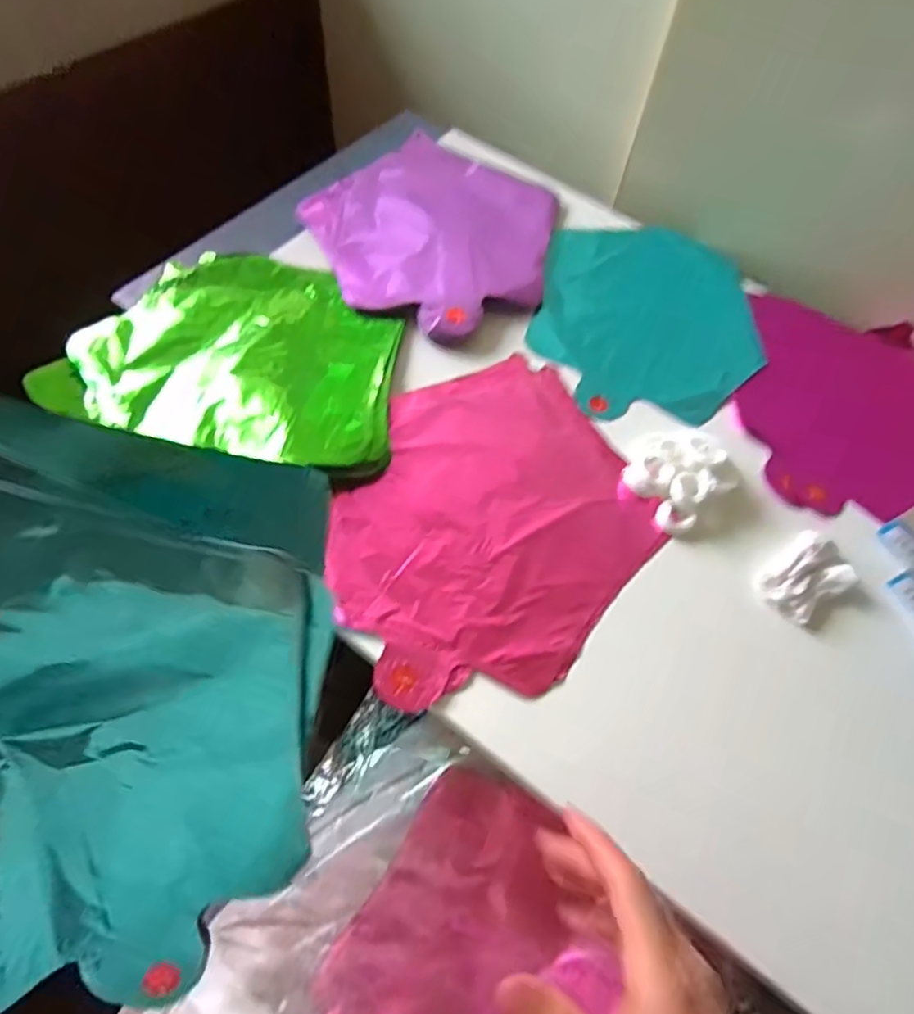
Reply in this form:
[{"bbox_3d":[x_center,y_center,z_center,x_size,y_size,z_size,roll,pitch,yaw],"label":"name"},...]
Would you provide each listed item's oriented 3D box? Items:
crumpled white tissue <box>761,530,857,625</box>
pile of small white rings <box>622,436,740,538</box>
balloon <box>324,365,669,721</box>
[{"bbox_3d":[0.243,0.046,0.433,0.067,0.017,0.043,-33,69,-21],"label":"crumpled white tissue"},{"bbox_3d":[0.157,-0.024,0.459,0.064,0.030,0.071,-38,71,-23],"label":"pile of small white rings"},{"bbox_3d":[0.021,0.007,0.444,0.237,0.008,0.224,-28,65,-19],"label":"balloon"}]

